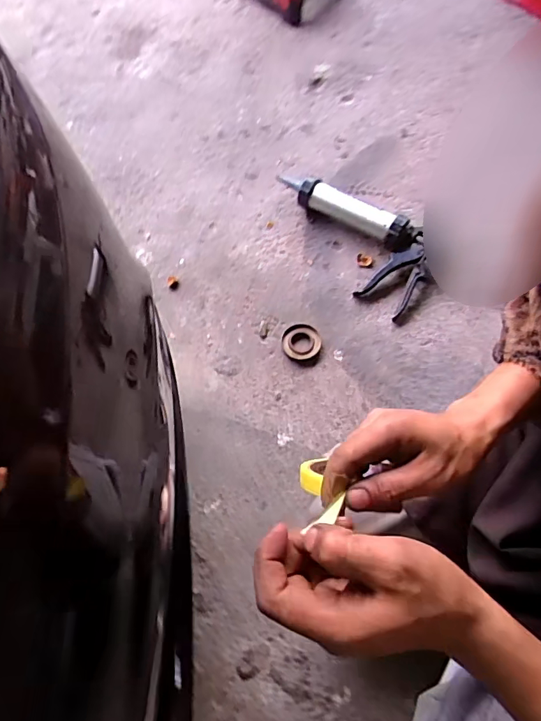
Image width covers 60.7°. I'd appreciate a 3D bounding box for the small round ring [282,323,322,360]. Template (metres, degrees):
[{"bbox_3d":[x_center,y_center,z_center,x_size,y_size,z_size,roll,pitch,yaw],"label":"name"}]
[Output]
[{"bbox_3d":[0.061,-0.037,0.898,0.074,0.022,0.076,-1,66,3],"label":"small round ring"}]

